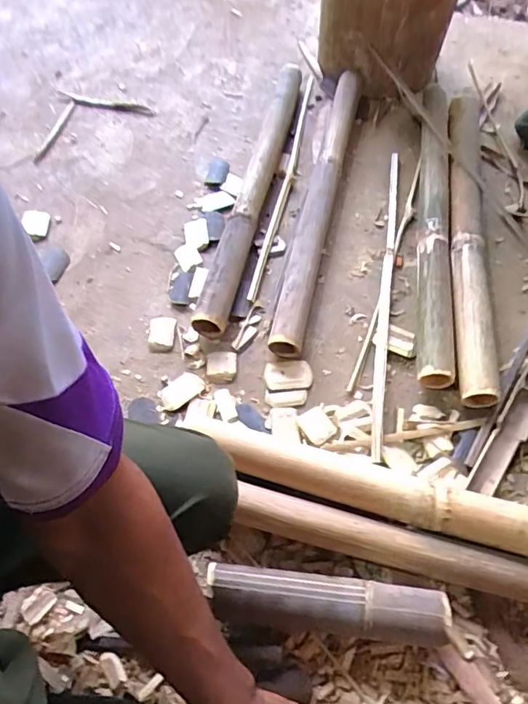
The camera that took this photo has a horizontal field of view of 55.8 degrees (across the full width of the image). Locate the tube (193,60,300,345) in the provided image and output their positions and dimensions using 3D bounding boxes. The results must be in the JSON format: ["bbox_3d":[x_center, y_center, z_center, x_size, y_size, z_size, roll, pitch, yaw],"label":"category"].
[{"bbox_3d":[-0.019,-0.307,0.899,0.062,0.057,0.641,11,61,7],"label":"tube"}]

